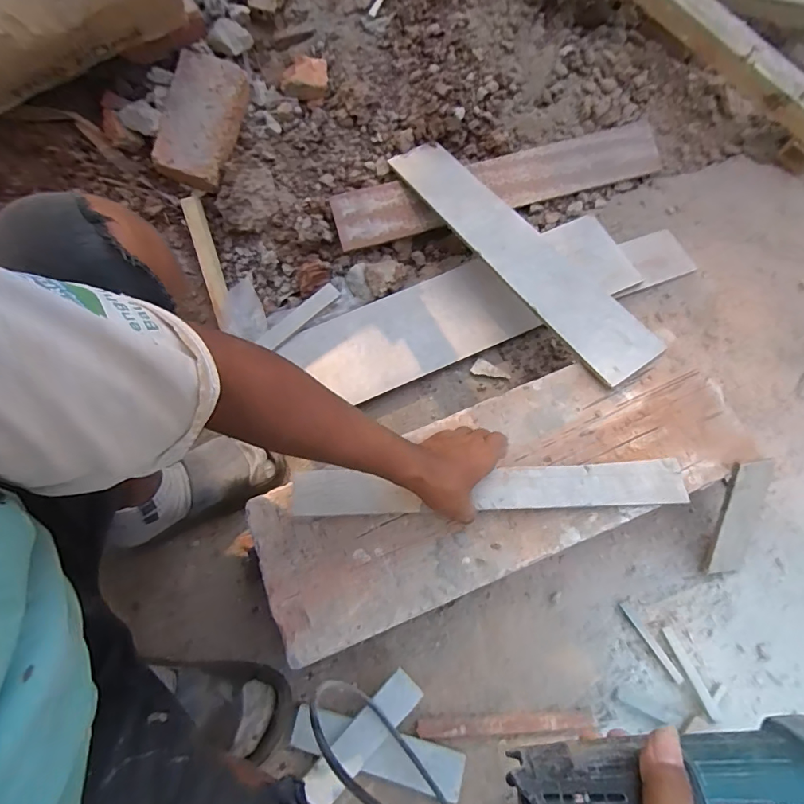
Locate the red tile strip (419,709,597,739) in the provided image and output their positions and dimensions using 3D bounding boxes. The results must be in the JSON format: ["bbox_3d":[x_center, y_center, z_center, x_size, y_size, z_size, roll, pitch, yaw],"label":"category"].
[{"bbox_3d":[0.119,0.373,0.530,0.199,0.011,0.020,-6,68,0],"label":"red tile strip"}]

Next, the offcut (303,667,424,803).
[{"bbox_3d":[-0.045,0.384,0.524,0.041,0.010,0.163,40,81,23],"label":"offcut"}]

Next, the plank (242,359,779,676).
[{"bbox_3d":[0.113,0.097,0.552,0.583,0.032,0.201,-21,69,-6],"label":"plank"}]

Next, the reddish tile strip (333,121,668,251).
[{"bbox_3d":[0.174,-0.393,0.825,0.600,0.014,0.099,-16,90,-4],"label":"reddish tile strip"}]

